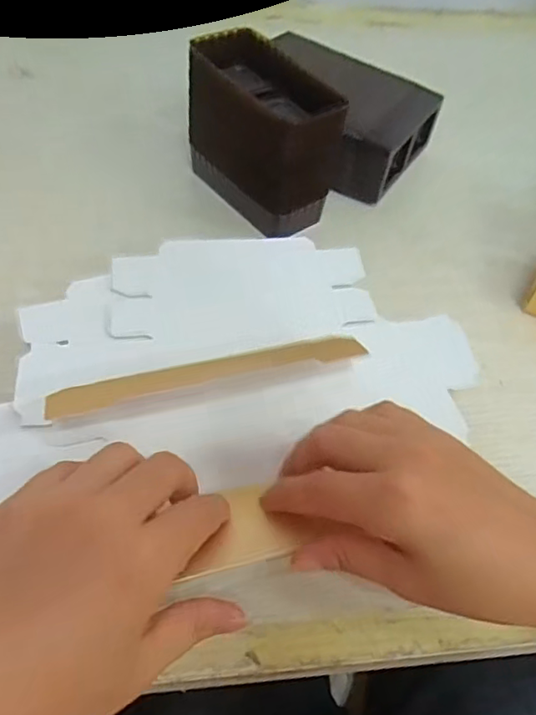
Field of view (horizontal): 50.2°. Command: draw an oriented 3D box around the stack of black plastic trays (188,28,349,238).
[{"bbox_3d":[-0.001,-0.156,0.412,0.057,0.106,0.122,-28,61,-24],"label":"stack of black plastic trays"}]

